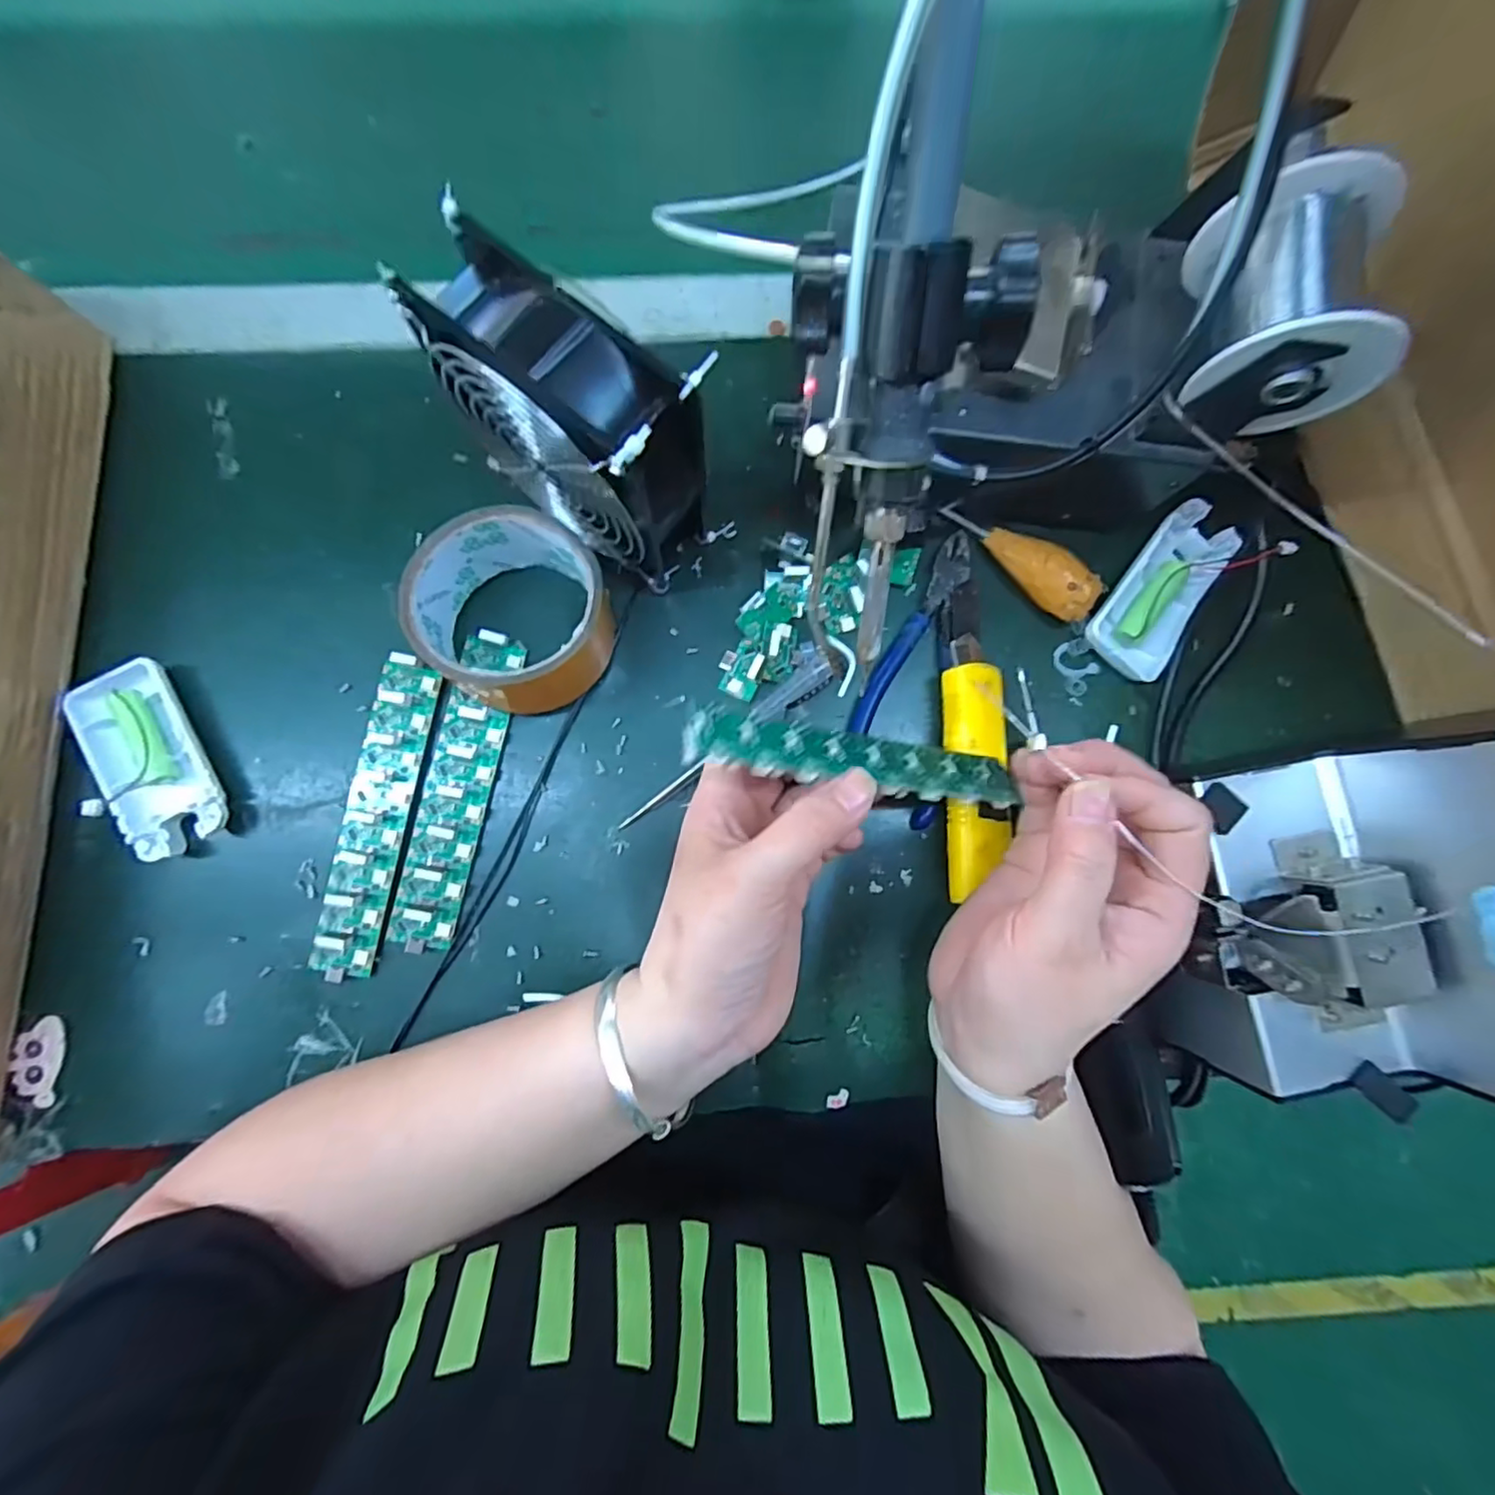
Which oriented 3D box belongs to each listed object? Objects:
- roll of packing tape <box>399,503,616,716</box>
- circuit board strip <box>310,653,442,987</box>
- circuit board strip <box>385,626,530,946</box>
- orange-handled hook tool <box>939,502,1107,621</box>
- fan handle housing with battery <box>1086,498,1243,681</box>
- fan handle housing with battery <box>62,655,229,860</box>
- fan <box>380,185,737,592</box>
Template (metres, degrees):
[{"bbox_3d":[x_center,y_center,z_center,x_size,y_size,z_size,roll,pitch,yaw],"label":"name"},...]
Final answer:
[{"bbox_3d":[-0.112,-0.067,0.315,0.085,0.054,0.090,0,83,-1],"label":"roll of packing tape"},{"bbox_3d":[-0.185,0.033,0.320,0.030,0.012,0.158,10,83,0],"label":"circuit board strip"},{"bbox_3d":[-0.147,0.021,0.322,0.033,0.017,0.157,12,83,0],"label":"circuit board strip"},{"bbox_3d":[0.140,-0.099,0.334,0.088,0.027,0.021,40,84,4],"label":"orange-handled hook tool"},{"bbox_3d":[0.217,-0.081,0.337,0.046,0.020,0.093,37,84,3],"label":"fan handle housing with battery"},{"bbox_3d":[-0.294,0.008,0.315,0.046,0.024,0.090,-30,85,-5],"label":"fan handle housing with battery"},{"bbox_3d":[-0.078,-0.141,0.291,0.117,0.120,0.056,37,84,3],"label":"fan"}]

